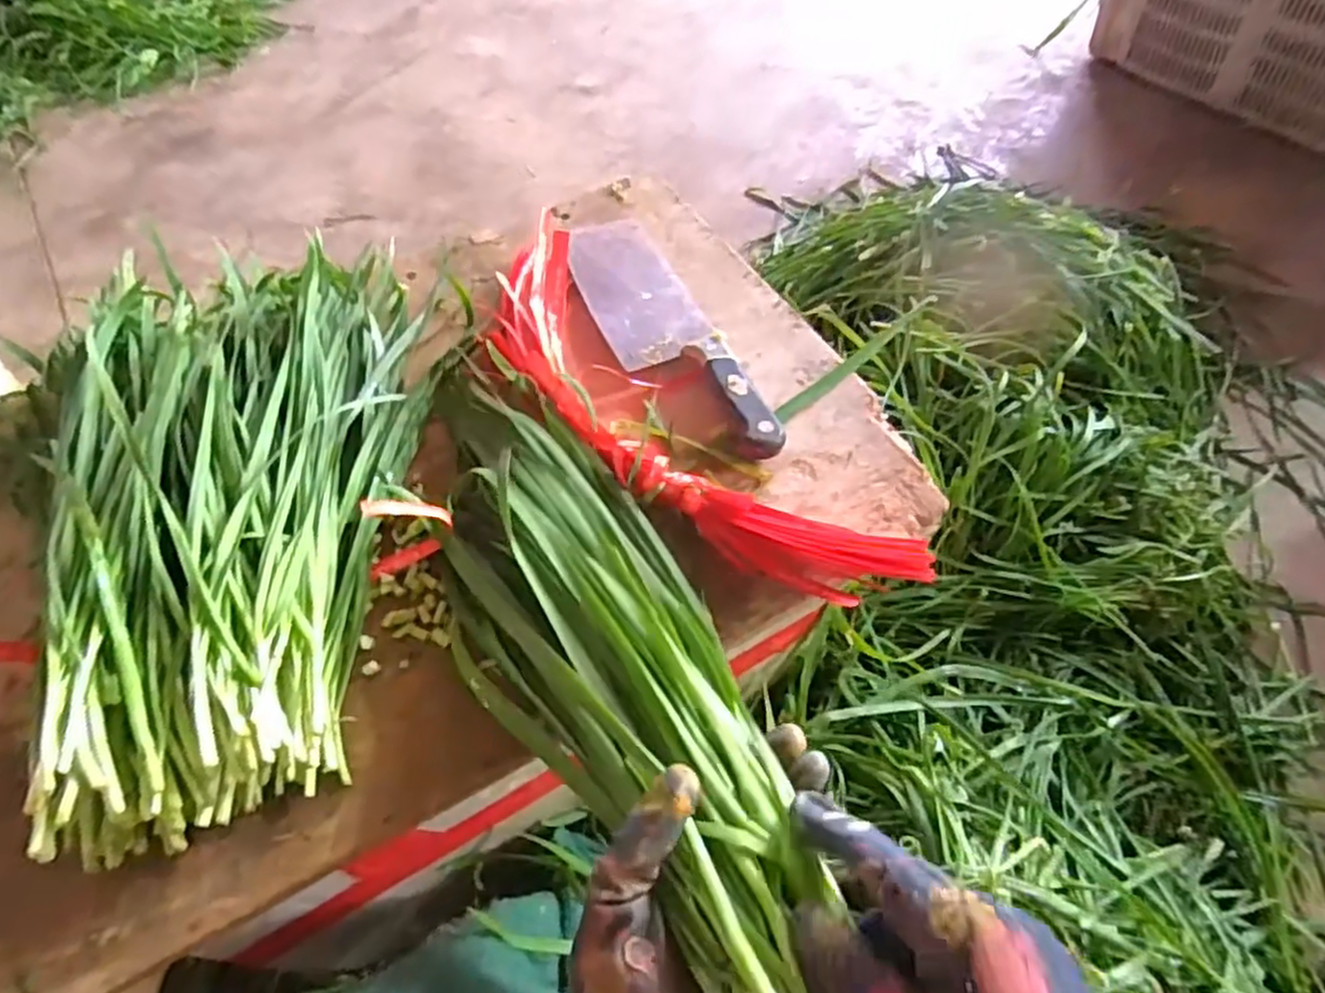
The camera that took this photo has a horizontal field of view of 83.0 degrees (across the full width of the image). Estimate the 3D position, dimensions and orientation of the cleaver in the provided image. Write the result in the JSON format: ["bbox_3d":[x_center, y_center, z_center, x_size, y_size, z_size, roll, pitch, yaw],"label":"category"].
[{"bbox_3d":[-0.004,-0.128,0.560,0.076,0.019,0.285,-20,55,-11],"label":"cleaver"}]

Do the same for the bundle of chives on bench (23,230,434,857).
[{"bbox_3d":[-0.272,-0.011,0.464,0.248,0.074,0.410,-14,54,-6],"label":"bundle of chives on bench"}]

